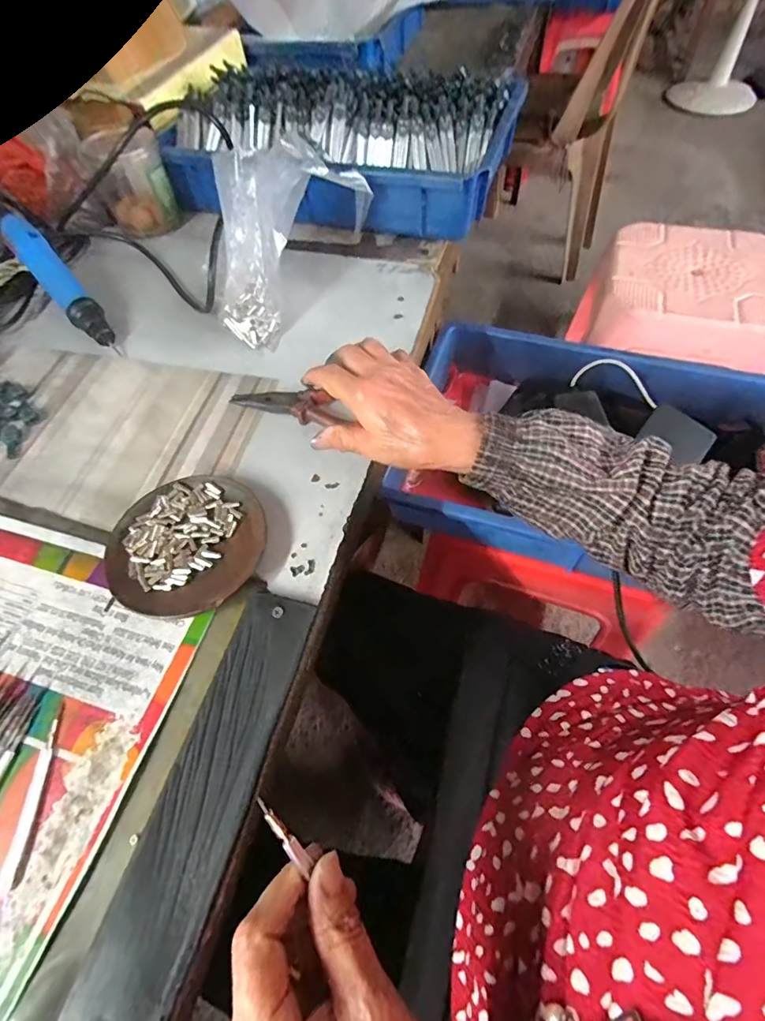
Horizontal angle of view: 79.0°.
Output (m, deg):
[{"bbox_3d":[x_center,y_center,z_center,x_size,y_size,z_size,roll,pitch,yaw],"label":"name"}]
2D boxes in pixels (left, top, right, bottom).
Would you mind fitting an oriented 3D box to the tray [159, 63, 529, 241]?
[{"bbox_3d":[-0.054,-0.471,0.590,0.417,0.100,0.236,10,60,10],"label":"tray"}]

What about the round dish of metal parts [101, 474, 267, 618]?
[{"bbox_3d":[-0.147,0.024,0.350,0.114,0.023,0.113,-2,59,3],"label":"round dish of metal parts"}]

